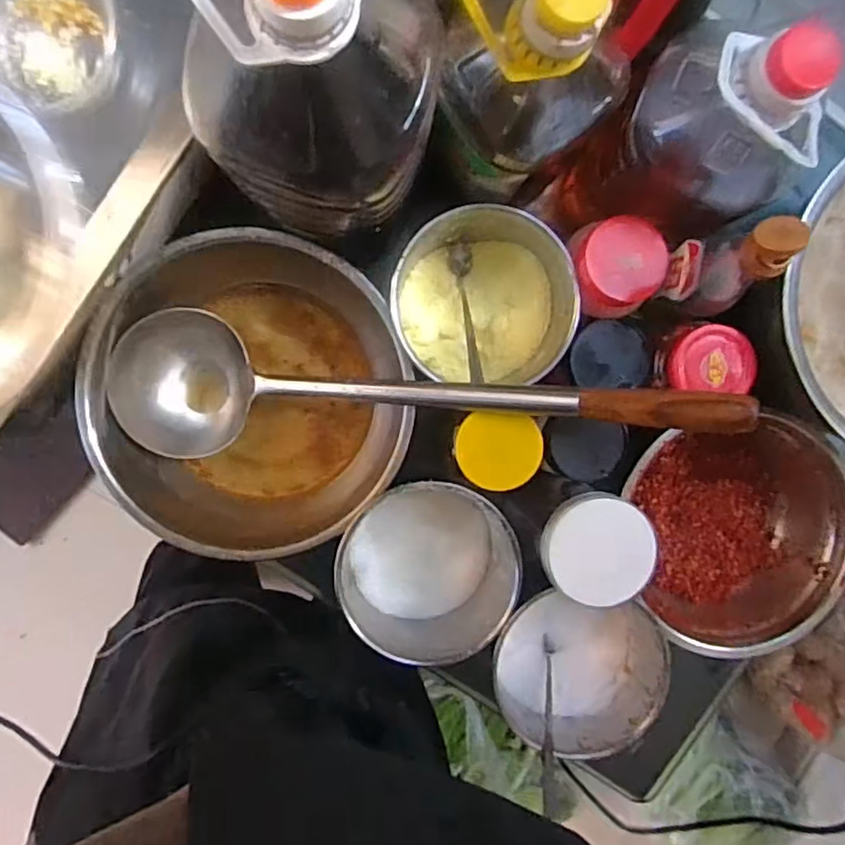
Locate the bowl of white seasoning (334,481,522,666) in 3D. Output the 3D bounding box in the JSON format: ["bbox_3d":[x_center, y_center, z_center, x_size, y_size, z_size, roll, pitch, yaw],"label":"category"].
[{"bbox_3d":[0.004,0.121,0.583,0.150,0.089,0.140,0,93,-5],"label":"bowl of white seasoning"}]

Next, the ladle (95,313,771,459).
[{"bbox_3d":[-0.016,-0.033,0.530,0.517,0.089,0.160,5,93,19],"label":"ladle"}]

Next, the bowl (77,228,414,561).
[{"bbox_3d":[-0.153,-0.030,0.583,0.262,0.113,0.249,0,93,-5],"label":"bowl"}]

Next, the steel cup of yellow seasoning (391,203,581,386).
[{"bbox_3d":[0.049,-0.107,0.576,0.149,0.101,0.137,0,93,-5],"label":"steel cup of yellow seasoning"}]

